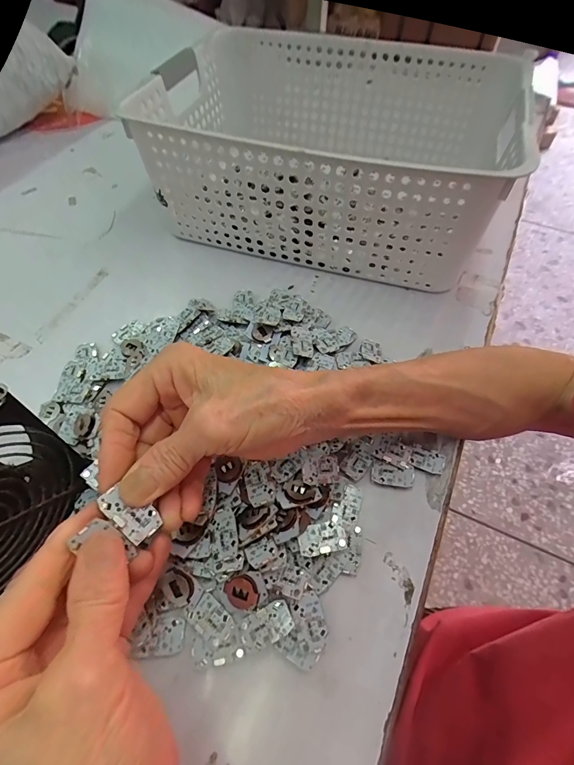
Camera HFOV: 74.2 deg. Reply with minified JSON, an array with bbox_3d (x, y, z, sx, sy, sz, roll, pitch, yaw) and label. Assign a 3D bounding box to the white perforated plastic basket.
[{"bbox_3d":[0.048,-0.254,0.411,0.332,0.126,0.284,19,58,13],"label":"white perforated plastic basket"}]

